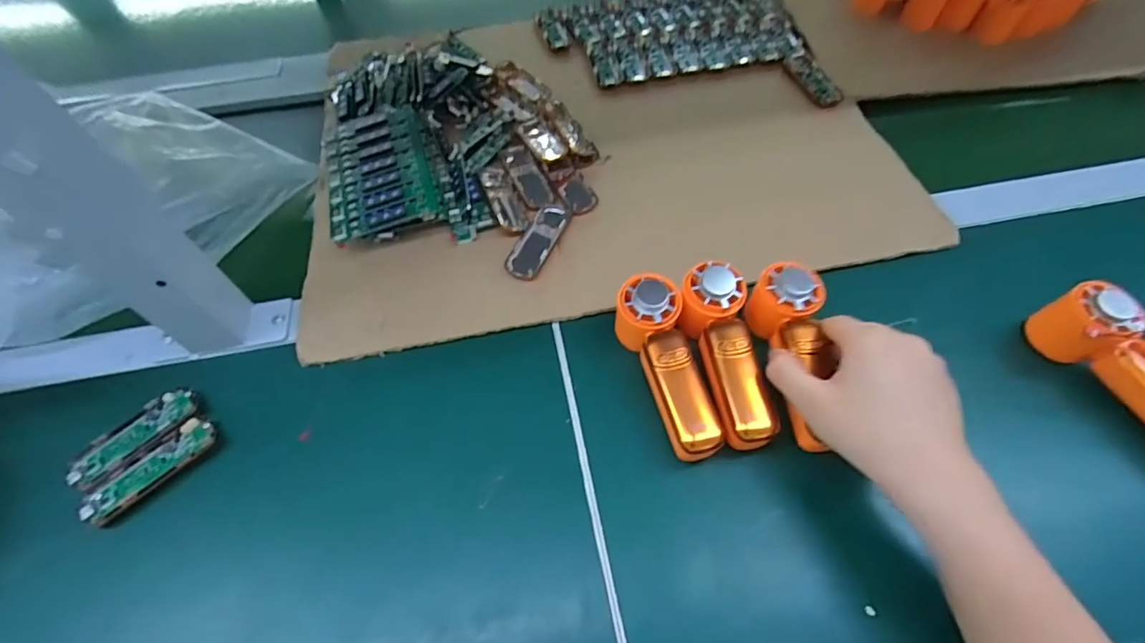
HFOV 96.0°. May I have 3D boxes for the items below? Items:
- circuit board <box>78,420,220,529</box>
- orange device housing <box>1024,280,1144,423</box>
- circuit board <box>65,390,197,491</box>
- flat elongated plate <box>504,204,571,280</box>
[{"bbox_3d":[-0.277,0.098,0.339,0.081,0.007,0.024,-40,64,-21],"label":"circuit board"},{"bbox_3d":[0.374,0.036,0.342,0.038,0.056,0.128,-28,60,-15],"label":"orange device housing"},{"bbox_3d":[-0.298,0.078,0.350,0.028,0.006,0.082,36,65,22],"label":"circuit board"},{"bbox_3d":[-0.029,-0.071,0.439,0.030,0.009,0.084,21,60,15],"label":"flat elongated plate"}]

